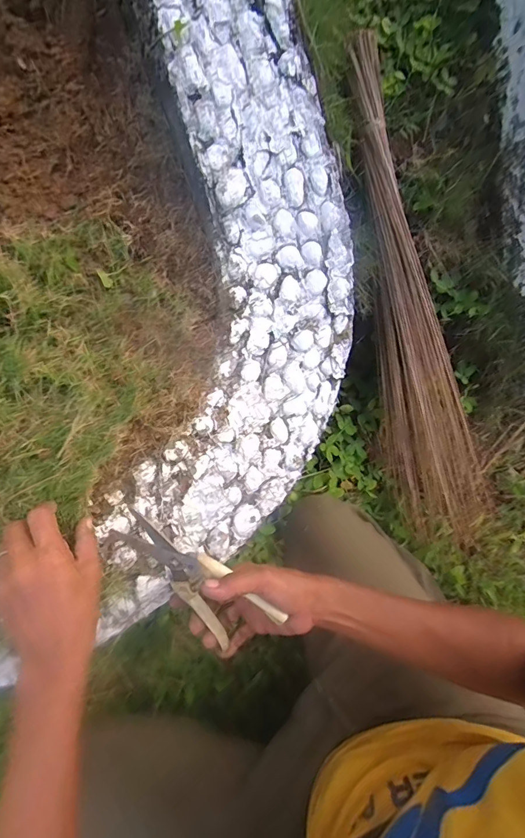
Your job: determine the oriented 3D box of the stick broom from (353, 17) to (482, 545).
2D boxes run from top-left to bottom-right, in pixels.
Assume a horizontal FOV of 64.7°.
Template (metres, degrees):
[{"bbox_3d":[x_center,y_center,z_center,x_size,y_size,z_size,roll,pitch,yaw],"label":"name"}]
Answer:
[{"bbox_3d":[0.204,-0.121,0.614,0.145,0.051,0.724,-21,105,5],"label":"stick broom"}]

